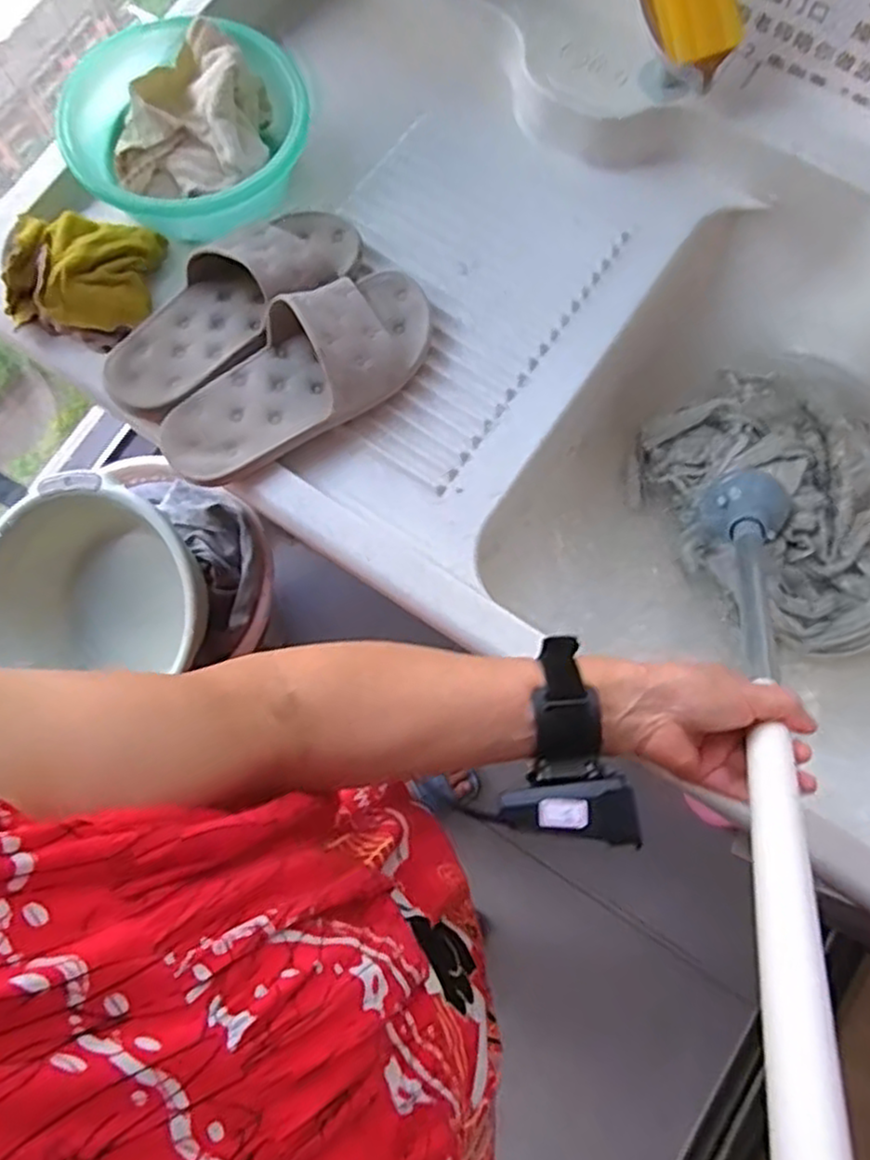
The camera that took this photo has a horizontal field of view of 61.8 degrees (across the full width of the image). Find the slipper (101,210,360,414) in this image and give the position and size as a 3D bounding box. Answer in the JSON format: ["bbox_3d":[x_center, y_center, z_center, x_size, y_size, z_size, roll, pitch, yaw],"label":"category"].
[{"bbox_3d":[-0.179,-0.247,0.646,0.262,0.079,0.102,-38,80,-8],"label":"slipper"}]

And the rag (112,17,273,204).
[{"bbox_3d":[-0.236,-0.440,0.694,0.148,0.063,0.144,-5,78,-1],"label":"rag"}]

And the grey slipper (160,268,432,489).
[{"bbox_3d":[-0.117,-0.183,0.622,0.264,0.069,0.114,-33,80,-7],"label":"grey slipper"}]

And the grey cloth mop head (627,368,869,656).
[{"bbox_3d":[0.355,-0.067,0.733,0.201,0.052,0.301,-37,80,-7],"label":"grey cloth mop head"}]

